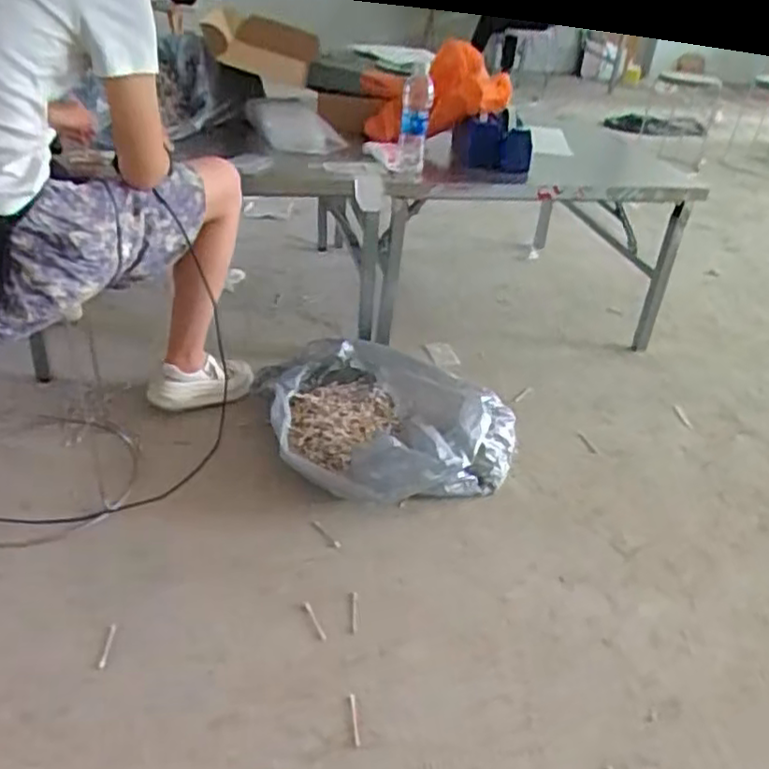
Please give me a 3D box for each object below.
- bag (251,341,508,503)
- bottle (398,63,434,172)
[{"bbox_3d":[-0.002,0.077,1.471,0.546,0.164,0.389,11,34,8],"label":"bag"},{"bbox_3d":[0.066,-0.572,1.503,0.061,0.256,0.061,4,55,-3],"label":"bottle"}]

